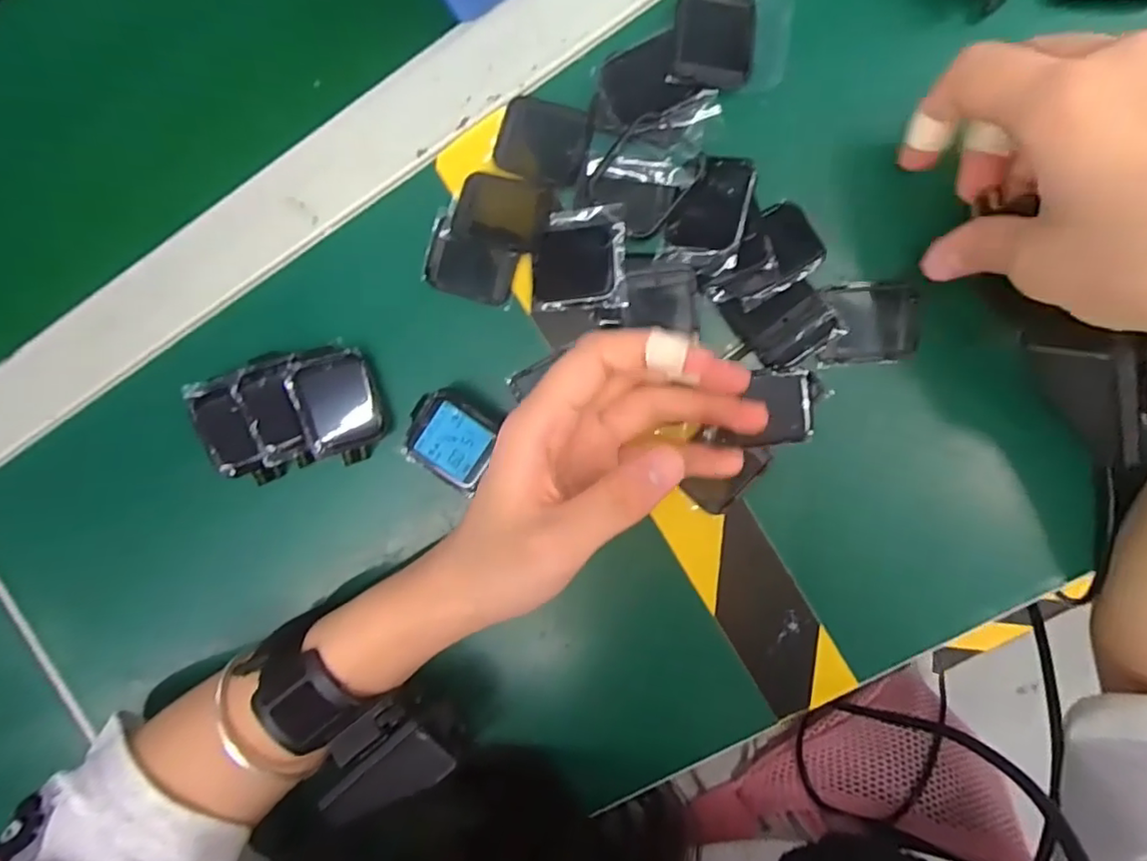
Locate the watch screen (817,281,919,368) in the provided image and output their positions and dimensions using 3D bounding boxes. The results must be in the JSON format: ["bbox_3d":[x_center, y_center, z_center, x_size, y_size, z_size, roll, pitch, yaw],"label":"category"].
[{"bbox_3d":[0.125,-0.045,0.258,0.039,0.004,0.033,-2,95,7],"label":"watch screen"}]

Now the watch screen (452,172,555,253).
[{"bbox_3d":[-0.031,-0.096,0.269,0.041,0.004,0.030,13,97,6],"label":"watch screen"}]

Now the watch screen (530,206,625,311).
[{"bbox_3d":[0.002,-0.074,0.266,0.040,0.009,0.041,0,95,7],"label":"watch screen"}]

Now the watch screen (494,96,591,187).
[{"bbox_3d":[-0.014,-0.125,0.267,0.039,0.005,0.032,18,97,5],"label":"watch screen"}]

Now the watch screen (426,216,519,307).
[{"bbox_3d":[-0.045,-0.073,0.273,0.038,0.004,0.029,18,97,5],"label":"watch screen"}]

